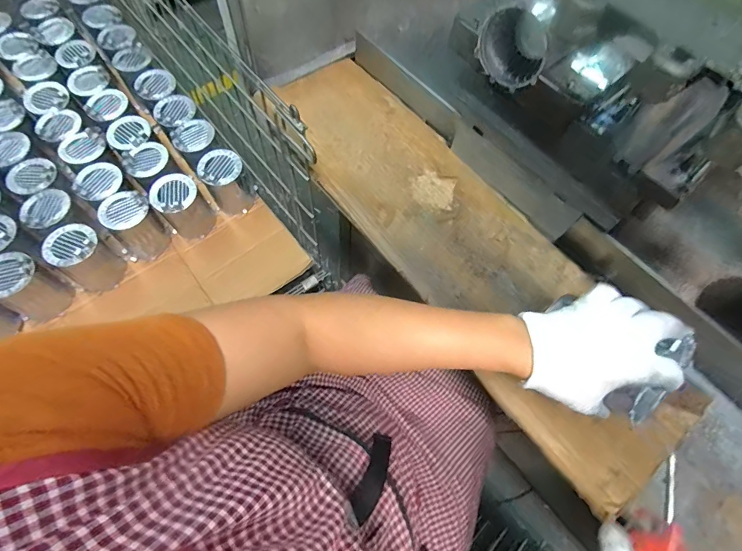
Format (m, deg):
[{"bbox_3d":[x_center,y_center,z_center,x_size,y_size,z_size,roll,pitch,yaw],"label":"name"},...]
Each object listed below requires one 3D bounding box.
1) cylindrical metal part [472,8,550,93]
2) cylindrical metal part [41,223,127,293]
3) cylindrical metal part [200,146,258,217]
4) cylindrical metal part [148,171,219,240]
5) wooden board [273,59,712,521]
[{"bbox_3d":[0.181,-0.294,0.484,0.086,0.061,0.088,1,66,-3],"label":"cylindrical metal part"},{"bbox_3d":[-0.542,-0.032,0.716,0.082,0.108,0.086,1,66,-3],"label":"cylindrical metal part"},{"bbox_3d":[-0.305,-0.202,0.815,0.091,0.118,0.084,1,66,-3],"label":"cylindrical metal part"},{"bbox_3d":[-0.391,-0.142,0.790,0.088,0.131,0.083,1,66,-3],"label":"cylindrical metal part"},{"bbox_3d":[0.111,-0.066,0.530,0.208,0.015,0.719,-33,72,-16],"label":"wooden board"}]

